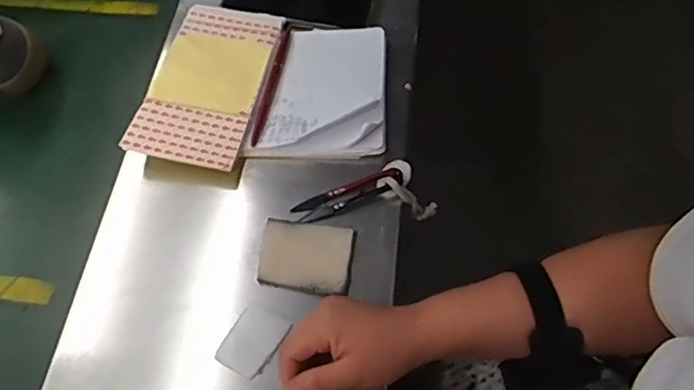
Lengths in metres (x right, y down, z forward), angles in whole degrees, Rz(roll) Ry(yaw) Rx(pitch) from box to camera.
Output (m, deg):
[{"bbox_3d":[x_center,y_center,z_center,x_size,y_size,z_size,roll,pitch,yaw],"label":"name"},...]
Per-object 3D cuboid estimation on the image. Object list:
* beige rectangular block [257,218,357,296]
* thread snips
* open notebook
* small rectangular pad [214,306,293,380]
[{"bbox_3d":[-0.034,0.052,0.492,0.078,0.011,0.060,7,63,4],"label":"beige rectangular block"},{"bbox_3d":[0.001,-0.003,0.520,0.100,0.010,0.025,-23,65,-11],"label":"thread snips"},{"bbox_3d":[-0.078,-0.108,0.568,0.227,0.025,0.181,3,63,2],"label":"open notebook"},{"bbox_3d":[-0.074,0.115,0.457,0.039,0.008,0.052,29,67,14],"label":"small rectangular pad"}]

